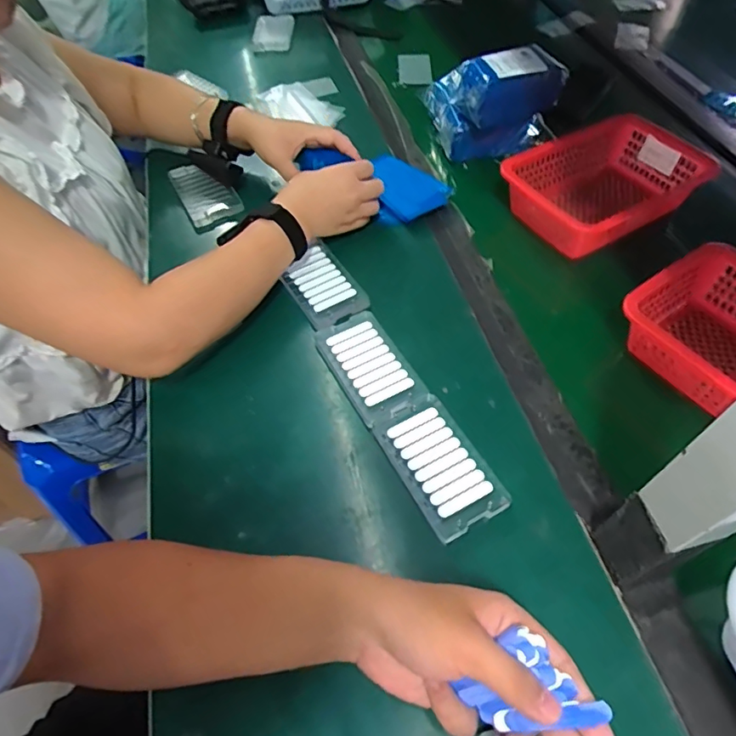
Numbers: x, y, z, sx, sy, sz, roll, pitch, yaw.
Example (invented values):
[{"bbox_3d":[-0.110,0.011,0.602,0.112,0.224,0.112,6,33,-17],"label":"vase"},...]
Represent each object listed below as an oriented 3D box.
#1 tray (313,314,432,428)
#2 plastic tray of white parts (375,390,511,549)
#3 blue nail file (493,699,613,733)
[{"bbox_3d":[0.001,-0.003,0.516,0.069,0.012,0.121,-25,57,-15],"label":"tray"},{"bbox_3d":[0.060,0.083,0.453,0.070,0.013,0.122,-25,57,-15],"label":"plastic tray of white parts"},{"bbox_3d":[0.101,0.195,0.289,0.064,0.007,0.011,-21,51,23],"label":"blue nail file"}]

